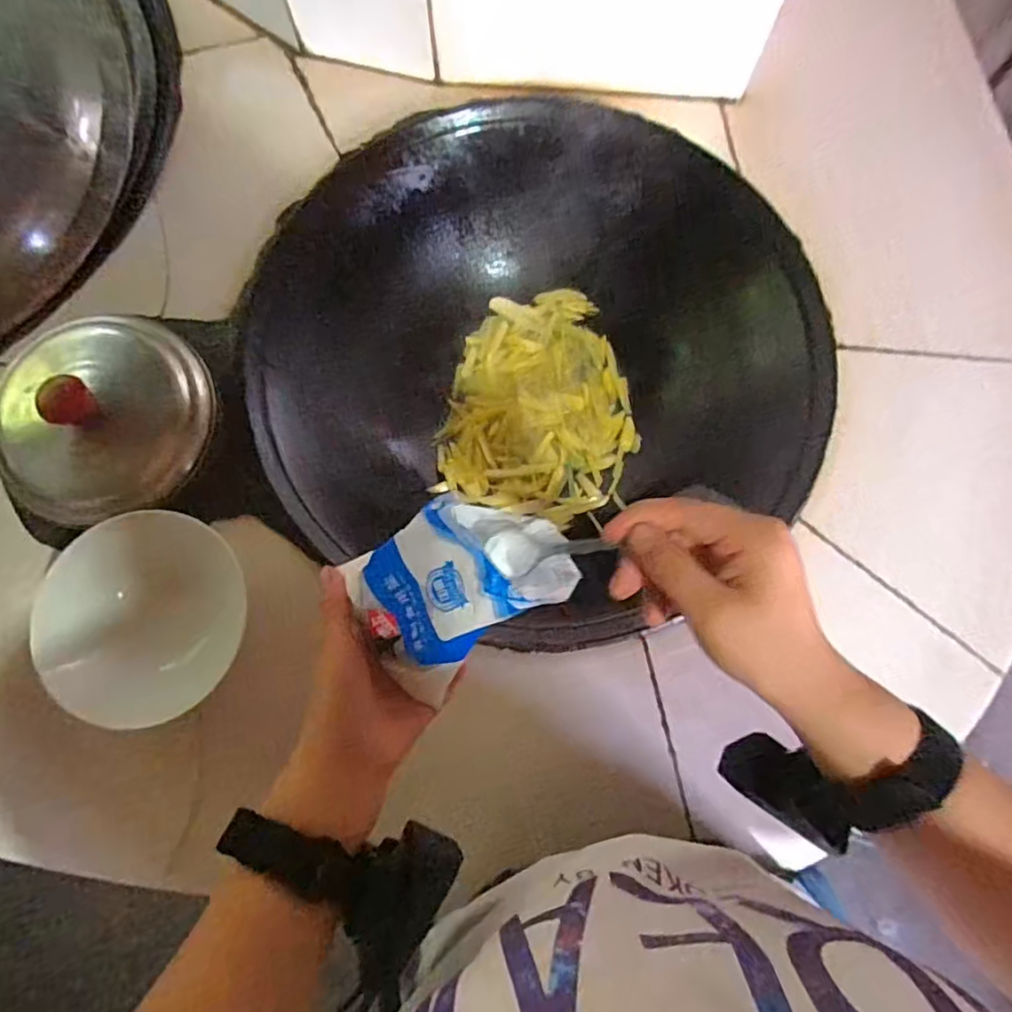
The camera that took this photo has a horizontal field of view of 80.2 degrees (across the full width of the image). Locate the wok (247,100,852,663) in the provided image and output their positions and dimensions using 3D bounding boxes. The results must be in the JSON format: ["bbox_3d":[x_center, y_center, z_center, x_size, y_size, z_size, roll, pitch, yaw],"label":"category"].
[{"bbox_3d":[0.027,-0.132,0.589,0.487,0.138,0.478,0,77,0],"label":"wok"}]

